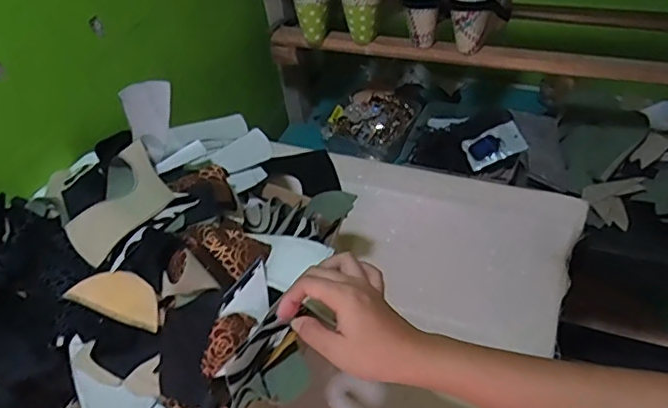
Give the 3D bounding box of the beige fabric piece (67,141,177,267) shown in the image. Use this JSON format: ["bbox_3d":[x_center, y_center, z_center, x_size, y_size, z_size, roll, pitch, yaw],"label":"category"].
[{"bbox_3d":[-0.230,-0.004,0.592,0.082,0.018,0.127,36,61,12],"label":"beige fabric piece"}]

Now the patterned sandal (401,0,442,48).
[{"bbox_3d":[0.137,-0.310,0.845,0.079,0.128,0.066,0,46,8],"label":"patterned sandal"}]

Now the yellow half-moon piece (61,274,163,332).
[{"bbox_3d":[-0.209,0.090,0.548,0.103,0.012,0.044,14,49,21],"label":"yellow half-moon piece"}]

